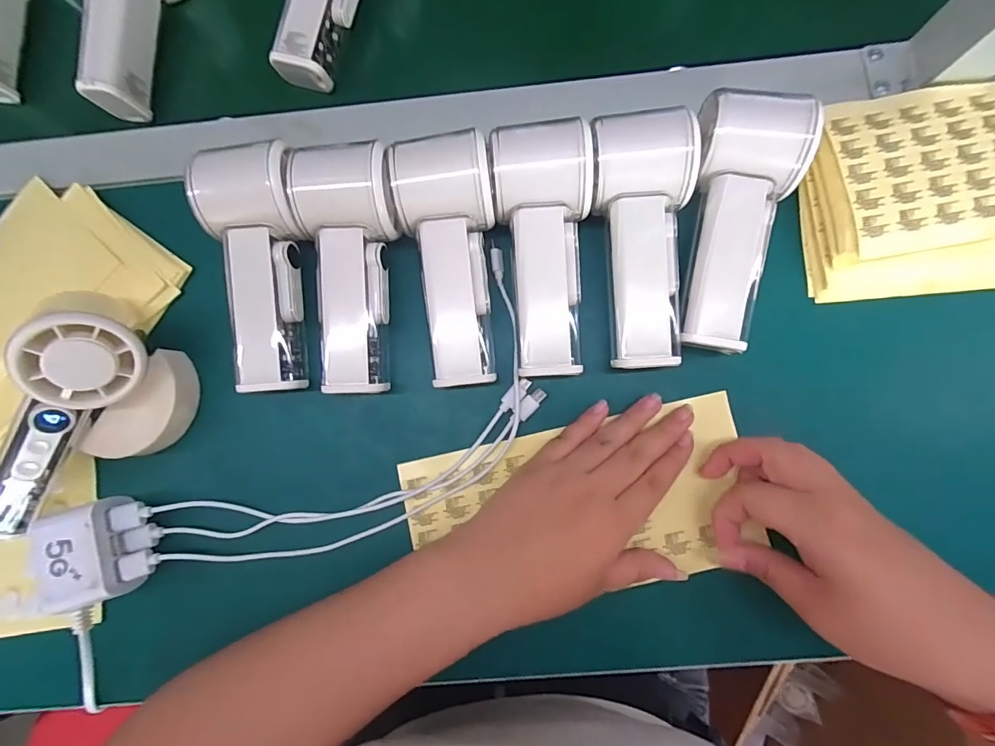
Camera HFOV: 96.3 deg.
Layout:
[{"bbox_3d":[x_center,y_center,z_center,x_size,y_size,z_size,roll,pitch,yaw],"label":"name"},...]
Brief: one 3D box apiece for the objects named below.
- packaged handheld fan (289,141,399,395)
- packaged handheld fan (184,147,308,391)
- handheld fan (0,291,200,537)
[{"bbox_3d":[-0.087,-0.063,0.277,0.055,0.055,0.148,-6,83,2],"label":"packaged handheld fan"},{"bbox_3d":[-0.144,-0.067,0.280,0.057,0.055,0.153,-8,83,1],"label":"packaged handheld fan"},{"bbox_3d":[-0.252,0.034,0.265,0.080,0.078,0.151,20,84,5],"label":"handheld fan"}]

